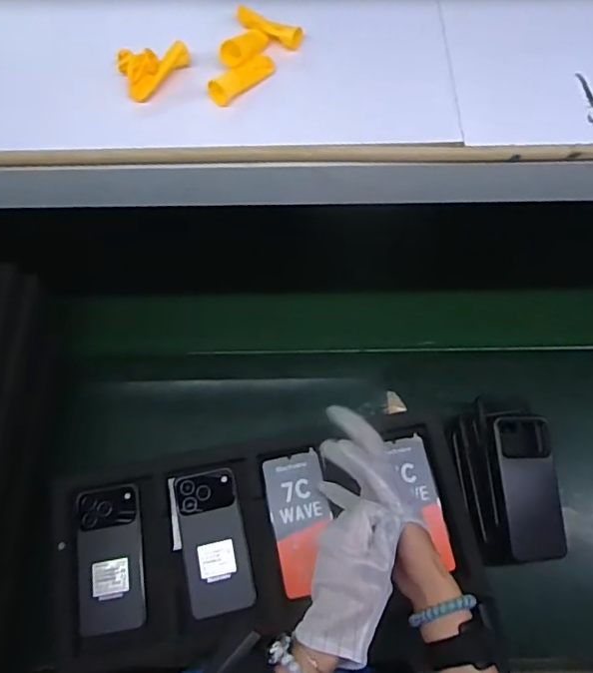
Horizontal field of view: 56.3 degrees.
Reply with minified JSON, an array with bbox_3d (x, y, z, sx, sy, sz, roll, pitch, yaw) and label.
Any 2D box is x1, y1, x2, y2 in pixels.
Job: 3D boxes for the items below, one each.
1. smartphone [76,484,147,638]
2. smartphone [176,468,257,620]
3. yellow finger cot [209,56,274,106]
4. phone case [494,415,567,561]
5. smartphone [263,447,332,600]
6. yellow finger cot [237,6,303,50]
[{"bbox_3d":[-0.216,0.256,0.643,0.071,0.012,0.156,-9,67,-4],"label":"smartphone"},{"bbox_3d":[-0.098,0.241,0.659,0.073,0.009,0.160,-12,67,-5],"label":"smartphone"},{"bbox_3d":[-0.043,-0.204,0.437,0.057,0.015,0.018,-38,72,-15],"label":"yellow finger cot"},{"bbox_3d":[0.280,0.180,0.666,0.084,0.012,0.166,4,74,-25],"label":"phone case"},{"bbox_3d":[0.006,0.221,0.663,0.069,0.009,0.154,-11,67,-5],"label":"smartphone"},{"bbox_3d":[-0.023,-0.257,0.460,0.063,0.010,0.019,29,70,12],"label":"yellow finger cot"}]

